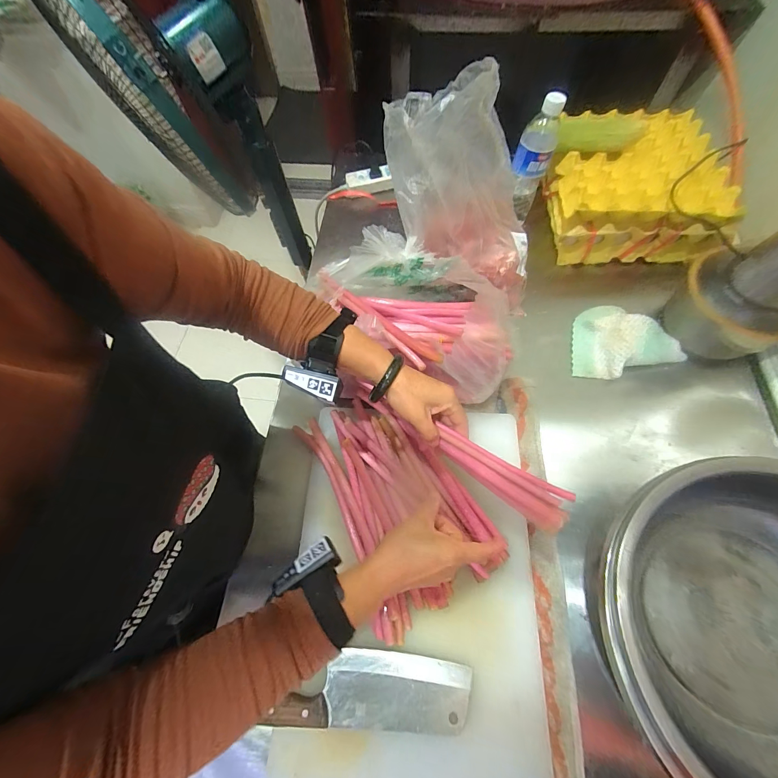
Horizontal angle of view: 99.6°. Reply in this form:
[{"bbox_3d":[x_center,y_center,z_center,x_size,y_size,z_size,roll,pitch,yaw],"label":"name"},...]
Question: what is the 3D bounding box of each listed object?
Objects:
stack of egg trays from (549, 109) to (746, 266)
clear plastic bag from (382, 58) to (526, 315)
[{"bbox_3d":[0.456,-0.388,0.644,0.267,0.118,0.309,3,65,4],"label":"stack of egg trays"},{"bbox_3d":[0.122,-0.297,0.501,0.259,0.266,0.143,22,68,12],"label":"clear plastic bag"}]

